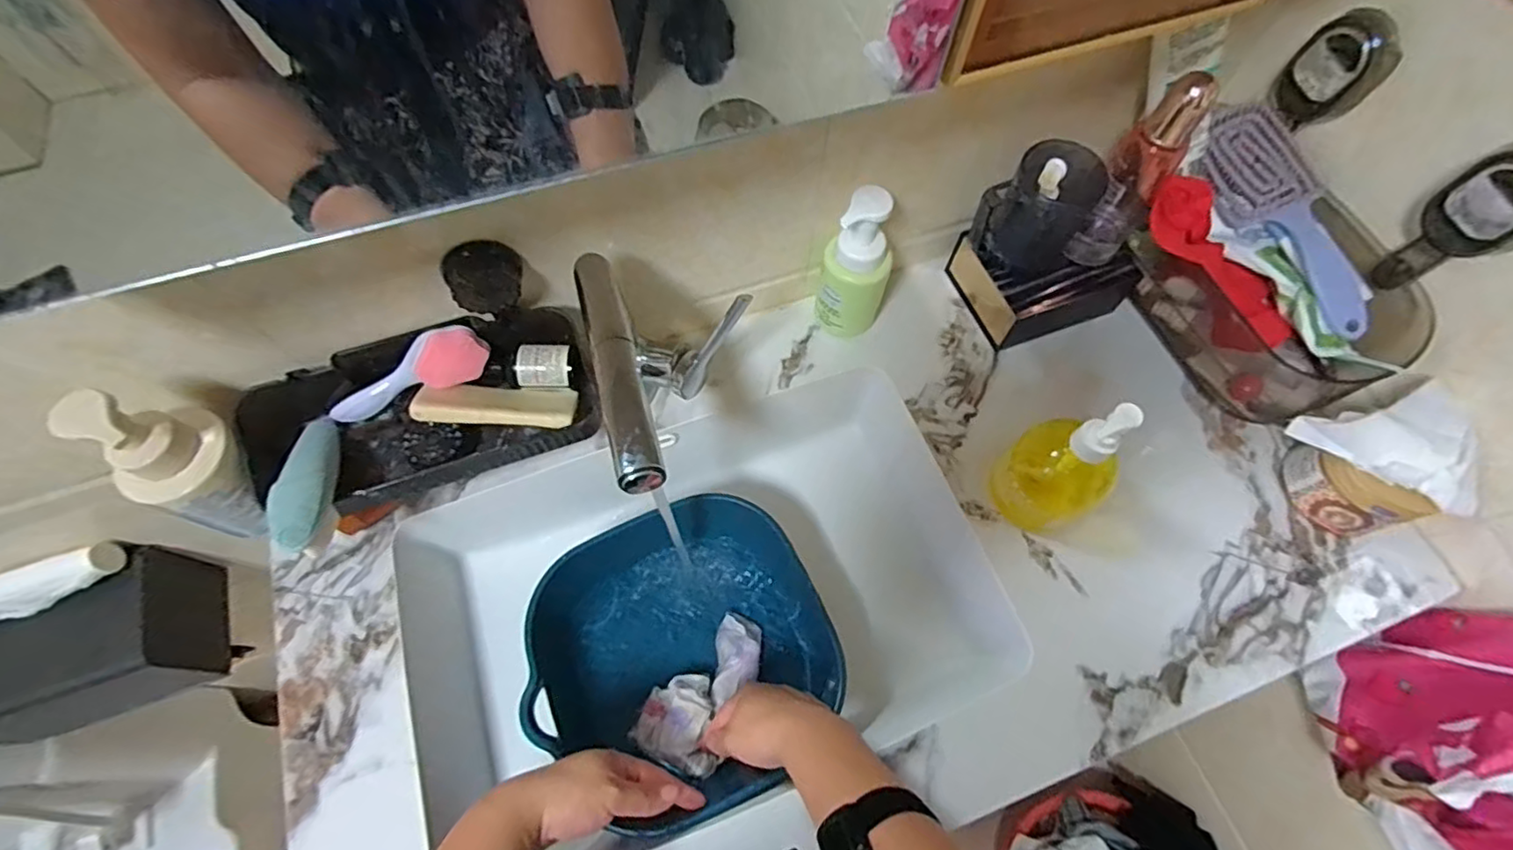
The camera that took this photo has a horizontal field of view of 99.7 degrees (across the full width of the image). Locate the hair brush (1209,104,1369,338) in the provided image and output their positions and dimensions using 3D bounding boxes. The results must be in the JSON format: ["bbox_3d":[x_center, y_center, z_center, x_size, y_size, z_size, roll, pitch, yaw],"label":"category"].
[{"bbox_3d":[0.483,-0.189,0.574,0.068,0.046,0.227,-19,67,-9],"label":"hair brush"}]

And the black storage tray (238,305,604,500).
[{"bbox_3d":[-0.274,-0.015,0.534,0.266,0.069,0.118,-17,67,-9],"label":"black storage tray"}]

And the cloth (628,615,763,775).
[{"bbox_3d":[-0.042,0.250,0.601,0.080,0.033,0.145,34,56,14],"label":"cloth"}]

